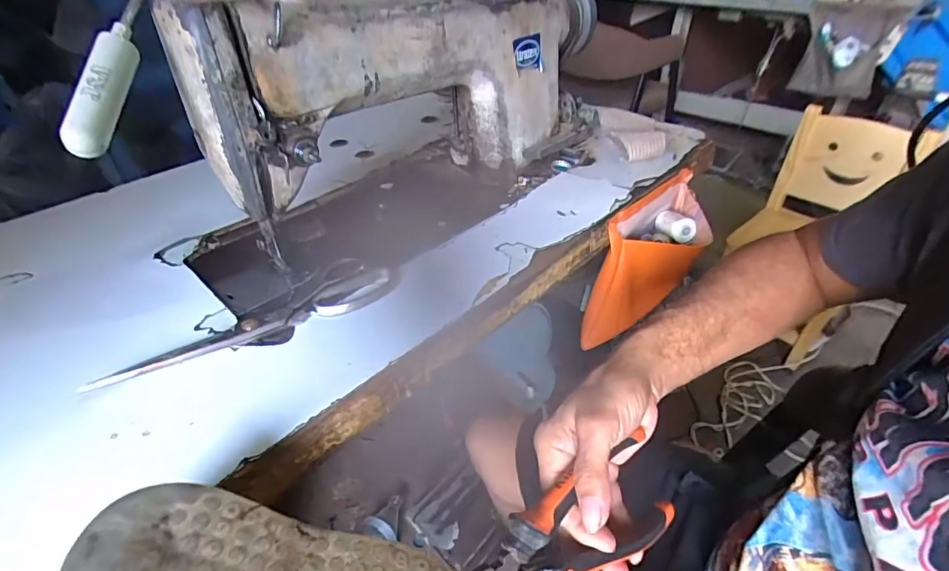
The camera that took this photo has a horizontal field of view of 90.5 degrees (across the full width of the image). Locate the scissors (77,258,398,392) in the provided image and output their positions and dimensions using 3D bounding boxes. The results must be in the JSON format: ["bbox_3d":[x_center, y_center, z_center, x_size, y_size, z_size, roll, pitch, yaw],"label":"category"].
[{"bbox_3d":[-0.189,0.023,0.412,0.244,0.015,0.076,-24,43,-25],"label":"scissors"}]

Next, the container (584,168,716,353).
[{"bbox_3d":[0.247,-0.033,0.638,0.095,0.174,0.210,24,45,29],"label":"container"}]

